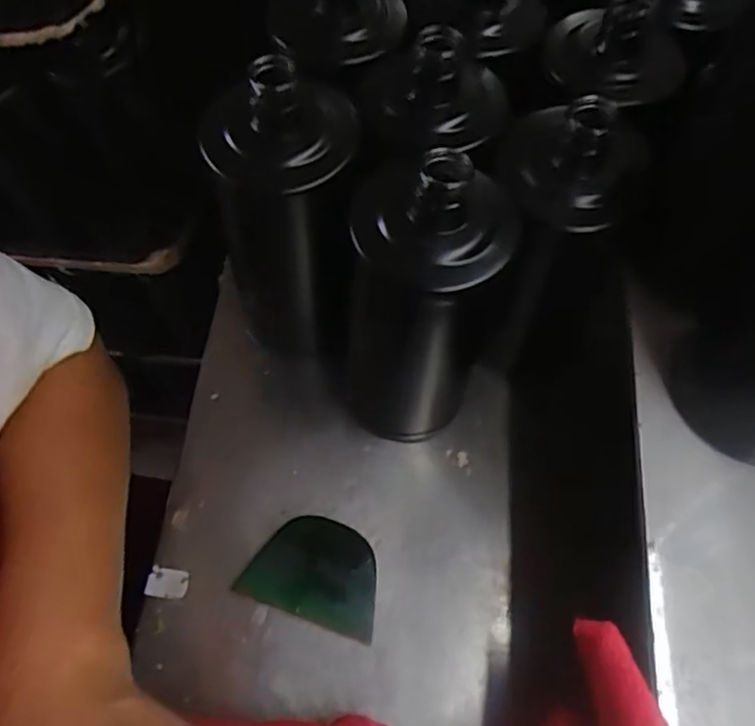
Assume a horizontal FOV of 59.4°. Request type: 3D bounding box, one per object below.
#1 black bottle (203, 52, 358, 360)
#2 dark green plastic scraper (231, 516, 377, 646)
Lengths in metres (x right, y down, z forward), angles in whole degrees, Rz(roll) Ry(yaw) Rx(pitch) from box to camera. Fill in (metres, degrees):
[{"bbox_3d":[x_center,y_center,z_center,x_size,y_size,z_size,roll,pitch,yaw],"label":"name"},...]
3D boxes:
[{"bbox_3d":[-0.048,-0.074,0.381,0.079,0.192,0.077,-2,62,3],"label":"black bottle"},{"bbox_3d":[-0.035,0.122,0.390,0.079,0.006,0.057,18,66,8],"label":"dark green plastic scraper"}]

